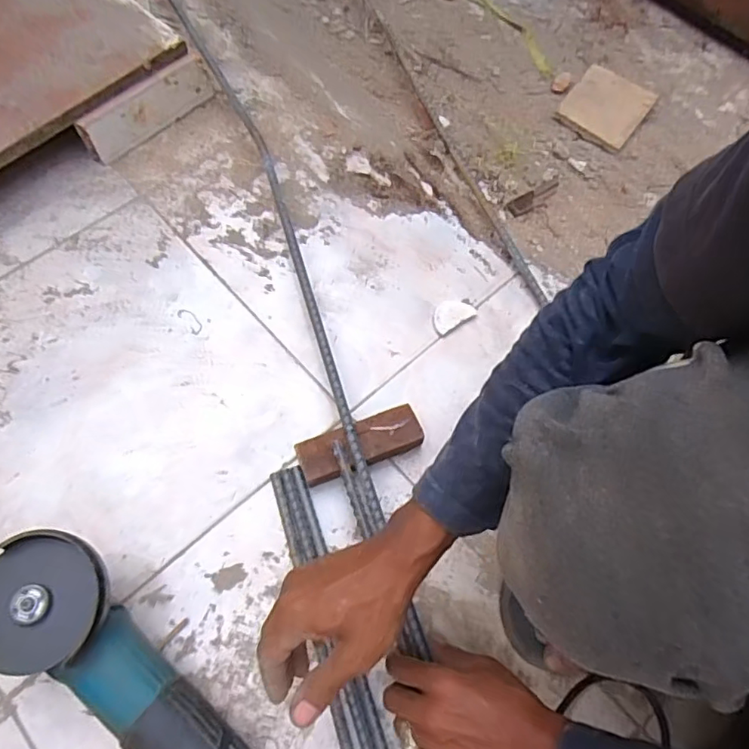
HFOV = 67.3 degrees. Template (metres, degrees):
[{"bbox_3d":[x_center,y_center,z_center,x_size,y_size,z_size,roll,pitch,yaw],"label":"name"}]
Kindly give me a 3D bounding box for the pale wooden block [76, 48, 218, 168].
[{"bbox_3d":[-0.294,-0.351,0.740,0.187,0.063,0.012,-43,57,-16],"label":"pale wooden block"}]

